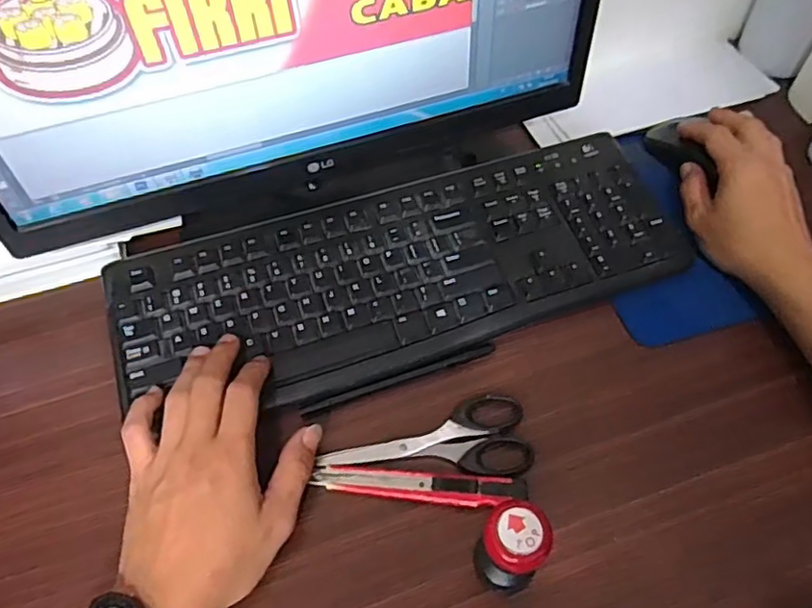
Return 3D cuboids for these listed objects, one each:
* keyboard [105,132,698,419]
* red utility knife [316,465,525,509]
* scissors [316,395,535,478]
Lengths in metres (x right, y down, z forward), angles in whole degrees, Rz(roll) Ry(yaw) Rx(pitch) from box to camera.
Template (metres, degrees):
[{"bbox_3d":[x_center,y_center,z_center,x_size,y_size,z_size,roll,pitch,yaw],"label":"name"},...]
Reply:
[{"bbox_3d":[0.001,-0.027,0.481,0.436,0.015,0.158,-14,62,-9],"label":"keyboard"},{"bbox_3d":[0.009,0.117,0.397,0.135,0.010,0.019,5,56,3],"label":"red utility knife"},{"bbox_3d":[0.014,0.096,0.415,0.138,0.011,0.056,-7,56,-5],"label":"scissors"}]

